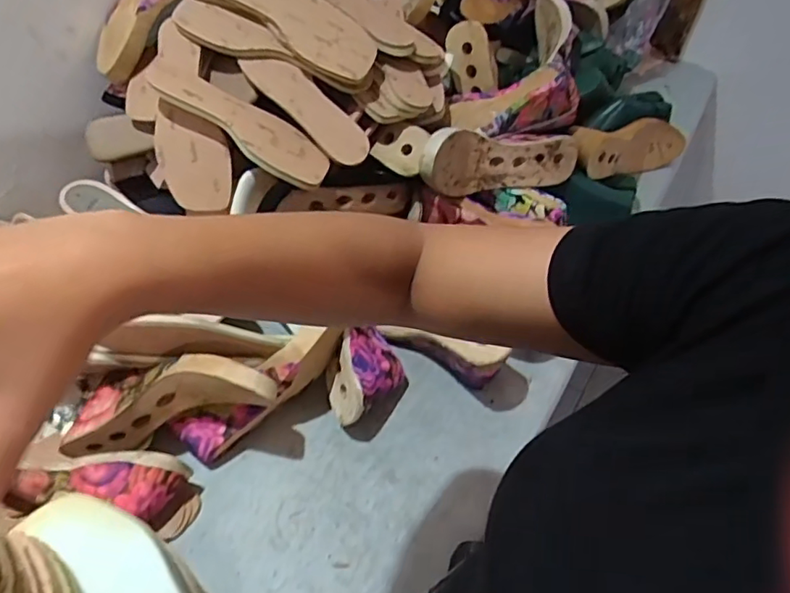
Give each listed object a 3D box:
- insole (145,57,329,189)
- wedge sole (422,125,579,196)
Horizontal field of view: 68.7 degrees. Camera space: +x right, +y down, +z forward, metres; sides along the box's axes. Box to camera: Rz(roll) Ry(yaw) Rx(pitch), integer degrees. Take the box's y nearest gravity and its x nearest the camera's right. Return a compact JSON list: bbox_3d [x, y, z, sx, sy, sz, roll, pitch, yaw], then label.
[{"bbox_3d":[-0.181,-0.206,0.668,0.237,0.020,0.073,33,57,2],"label":"insole"},{"bbox_3d":[0.130,-0.171,0.731,0.241,0.078,0.055,-7,50,-26],"label":"wedge sole"}]

